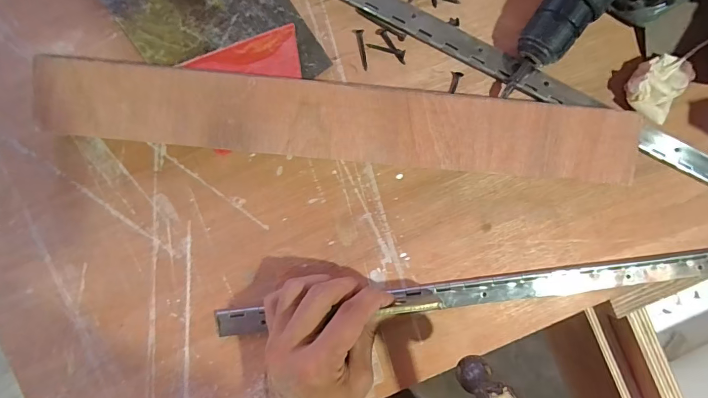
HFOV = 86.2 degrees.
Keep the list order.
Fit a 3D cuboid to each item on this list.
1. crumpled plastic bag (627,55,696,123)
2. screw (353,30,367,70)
[{"bbox_3d":[0.263,-0.099,0.325,0.045,0.018,0.057,36,91,-2],"label":"crumpled plastic bag"},{"bbox_3d":[0.007,-0.129,0.325,0.009,0.004,0.035,-10,92,-1],"label":"screw"}]

